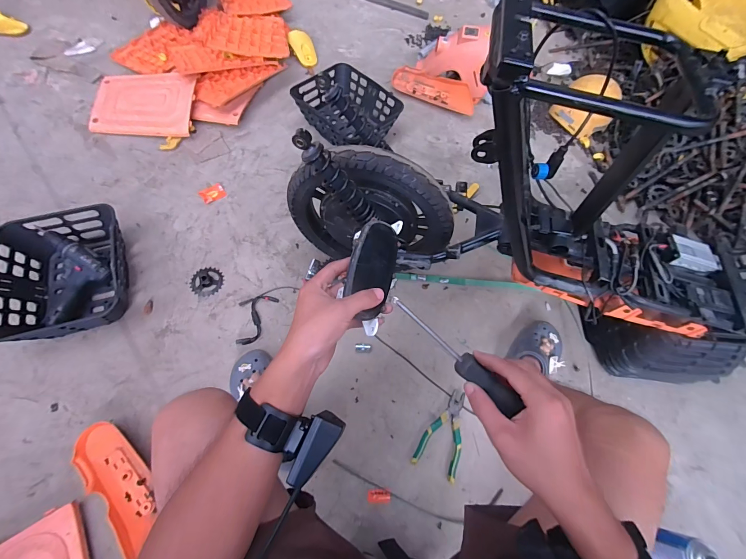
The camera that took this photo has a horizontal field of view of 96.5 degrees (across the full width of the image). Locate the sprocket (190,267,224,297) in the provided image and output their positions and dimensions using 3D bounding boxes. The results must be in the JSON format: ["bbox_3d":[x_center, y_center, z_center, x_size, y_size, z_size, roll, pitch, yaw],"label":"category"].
[{"bbox_3d":[-0.448,0.006,0.900,0.081,0.011,0.084,2,65,-5],"label":"sprocket"}]

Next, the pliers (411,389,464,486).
[{"bbox_3d":[0.176,0.359,0.782,0.103,0.014,0.187,27,65,7],"label":"pliers"}]

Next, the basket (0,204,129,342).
[{"bbox_3d":[-0.744,-0.020,0.824,0.259,0.131,0.325,-21,68,-15],"label":"basket"}]

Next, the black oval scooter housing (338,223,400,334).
[{"bbox_3d":[-0.002,-0.011,0.408,0.055,0.025,0.148,11,71,2],"label":"black oval scooter housing"}]

